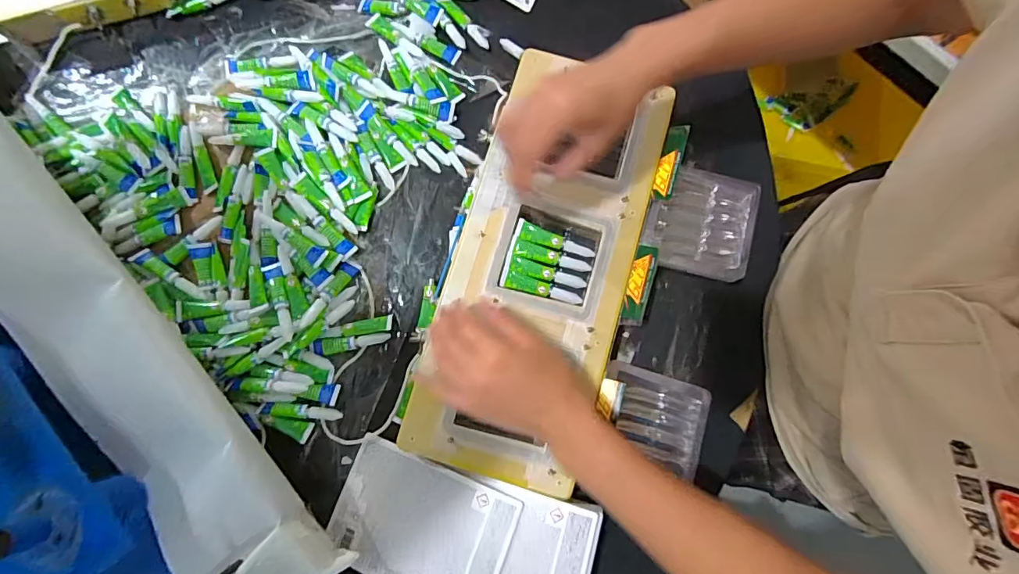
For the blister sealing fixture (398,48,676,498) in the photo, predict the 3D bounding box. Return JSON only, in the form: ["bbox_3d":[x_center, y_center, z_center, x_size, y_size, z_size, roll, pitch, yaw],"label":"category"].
[{"bbox_3d":[0.031,-0.022,0.458,0.181,0.021,0.409,22,81,4],"label":"blister sealing fixture"}]

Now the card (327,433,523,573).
[{"bbox_3d":[-0.083,0.221,0.432,0.166,0.008,0.112,19,80,13],"label":"card"}]

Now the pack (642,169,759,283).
[{"bbox_3d":[0.196,-0.066,0.480,0.109,0.020,0.100,16,80,3],"label":"pack"}]

